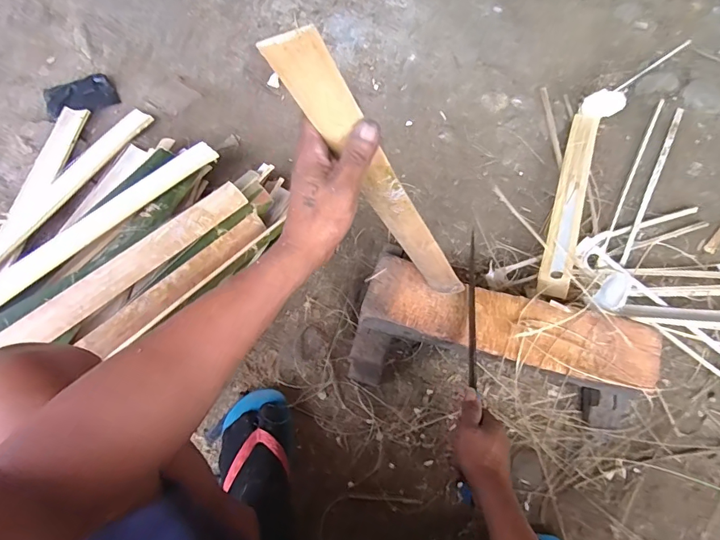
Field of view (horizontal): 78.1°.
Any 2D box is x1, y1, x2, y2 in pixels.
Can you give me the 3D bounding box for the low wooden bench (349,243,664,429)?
[{"bbox_3d":[0.217,0.126,0.686,0.436,0.141,0.177,15,66,5],"label":"low wooden bench"}]

